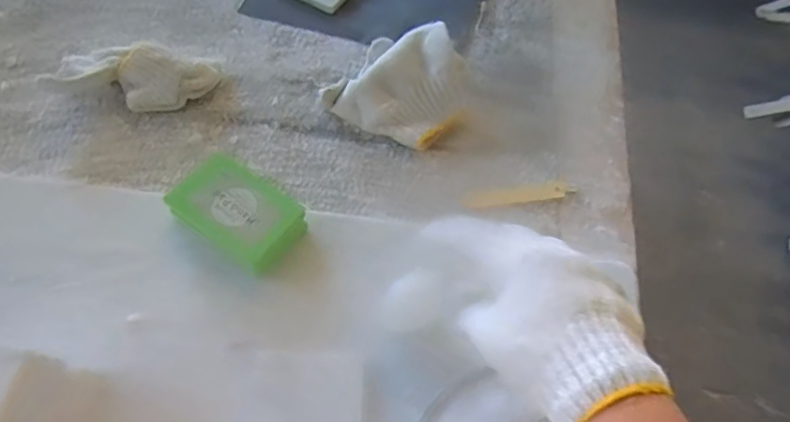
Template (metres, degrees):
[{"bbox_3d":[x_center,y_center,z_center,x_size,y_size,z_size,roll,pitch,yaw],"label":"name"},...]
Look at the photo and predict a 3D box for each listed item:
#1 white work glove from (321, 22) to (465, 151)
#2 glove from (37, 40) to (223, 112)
[{"bbox_3d":[0.005,-0.117,0.526,0.123,0.061,0.100,16,63,6],"label":"white work glove"},{"bbox_3d":[-0.236,-0.118,0.523,0.145,0.043,0.056,1,63,-2],"label":"glove"}]

